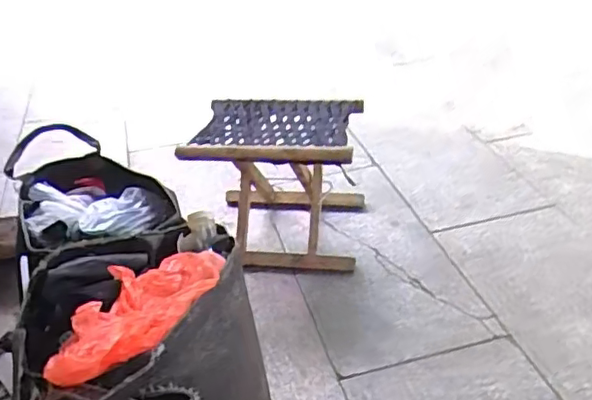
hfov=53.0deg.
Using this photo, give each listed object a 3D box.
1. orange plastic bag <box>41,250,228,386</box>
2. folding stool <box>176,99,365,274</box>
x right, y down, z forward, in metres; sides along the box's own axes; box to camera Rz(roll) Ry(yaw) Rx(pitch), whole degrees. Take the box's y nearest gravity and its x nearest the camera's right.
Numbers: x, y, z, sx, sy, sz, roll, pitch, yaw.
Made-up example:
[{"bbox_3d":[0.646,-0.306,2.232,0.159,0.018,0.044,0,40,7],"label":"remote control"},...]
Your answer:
[{"bbox_3d":[-0.201,0.129,0.734,0.144,0.059,0.270,11,38,22],"label":"orange plastic bag"},{"bbox_3d":[-0.035,-0.037,1.224,0.323,0.276,0.282,3,35,11],"label":"folding stool"}]

